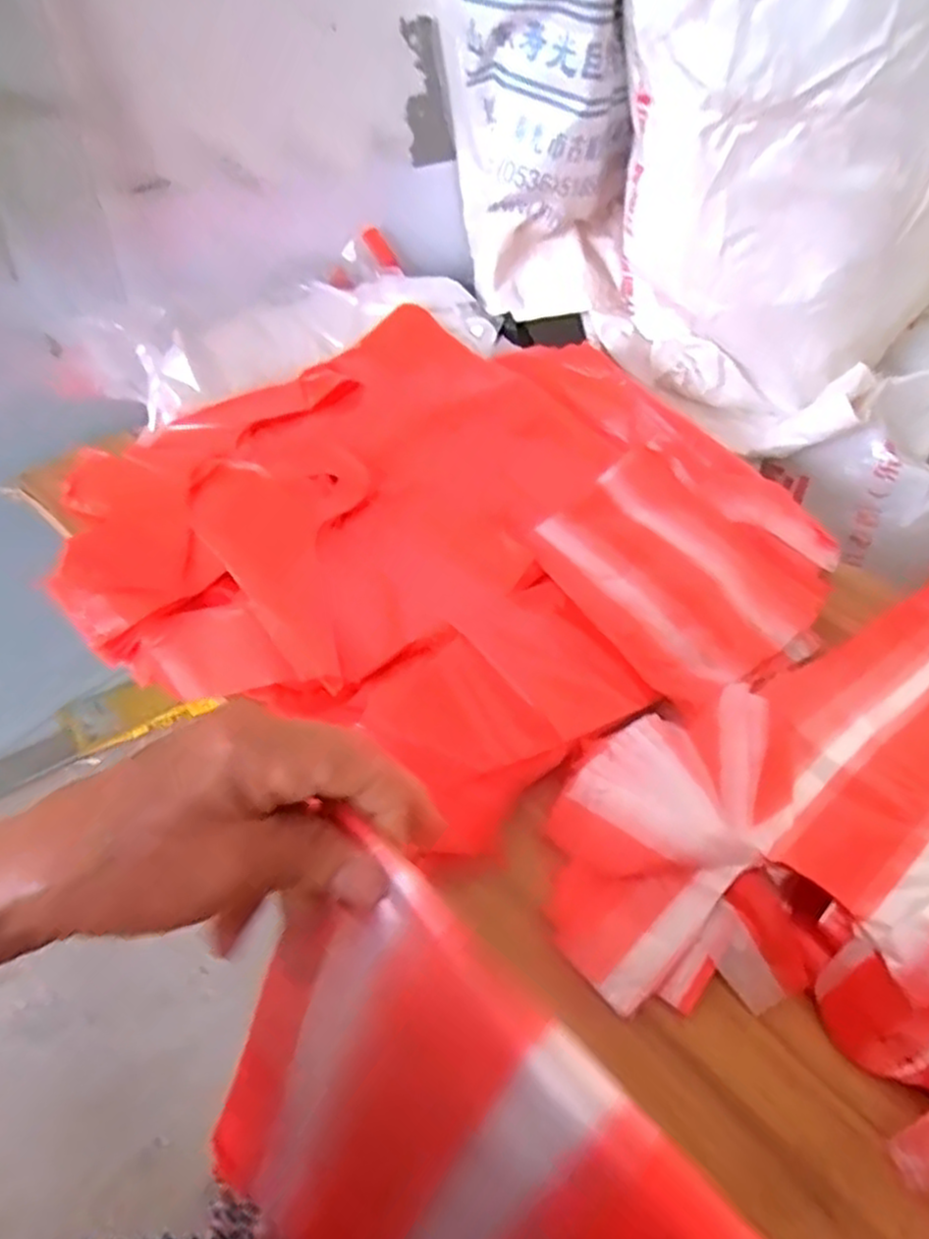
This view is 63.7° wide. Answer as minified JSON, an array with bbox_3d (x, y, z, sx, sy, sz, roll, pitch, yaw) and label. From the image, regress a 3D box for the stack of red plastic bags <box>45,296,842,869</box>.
[{"bbox_3d":[-0.019,-0.071,0.623,0.512,0.070,0.514,39,57,24],"label":"stack of red plastic bags"}]

